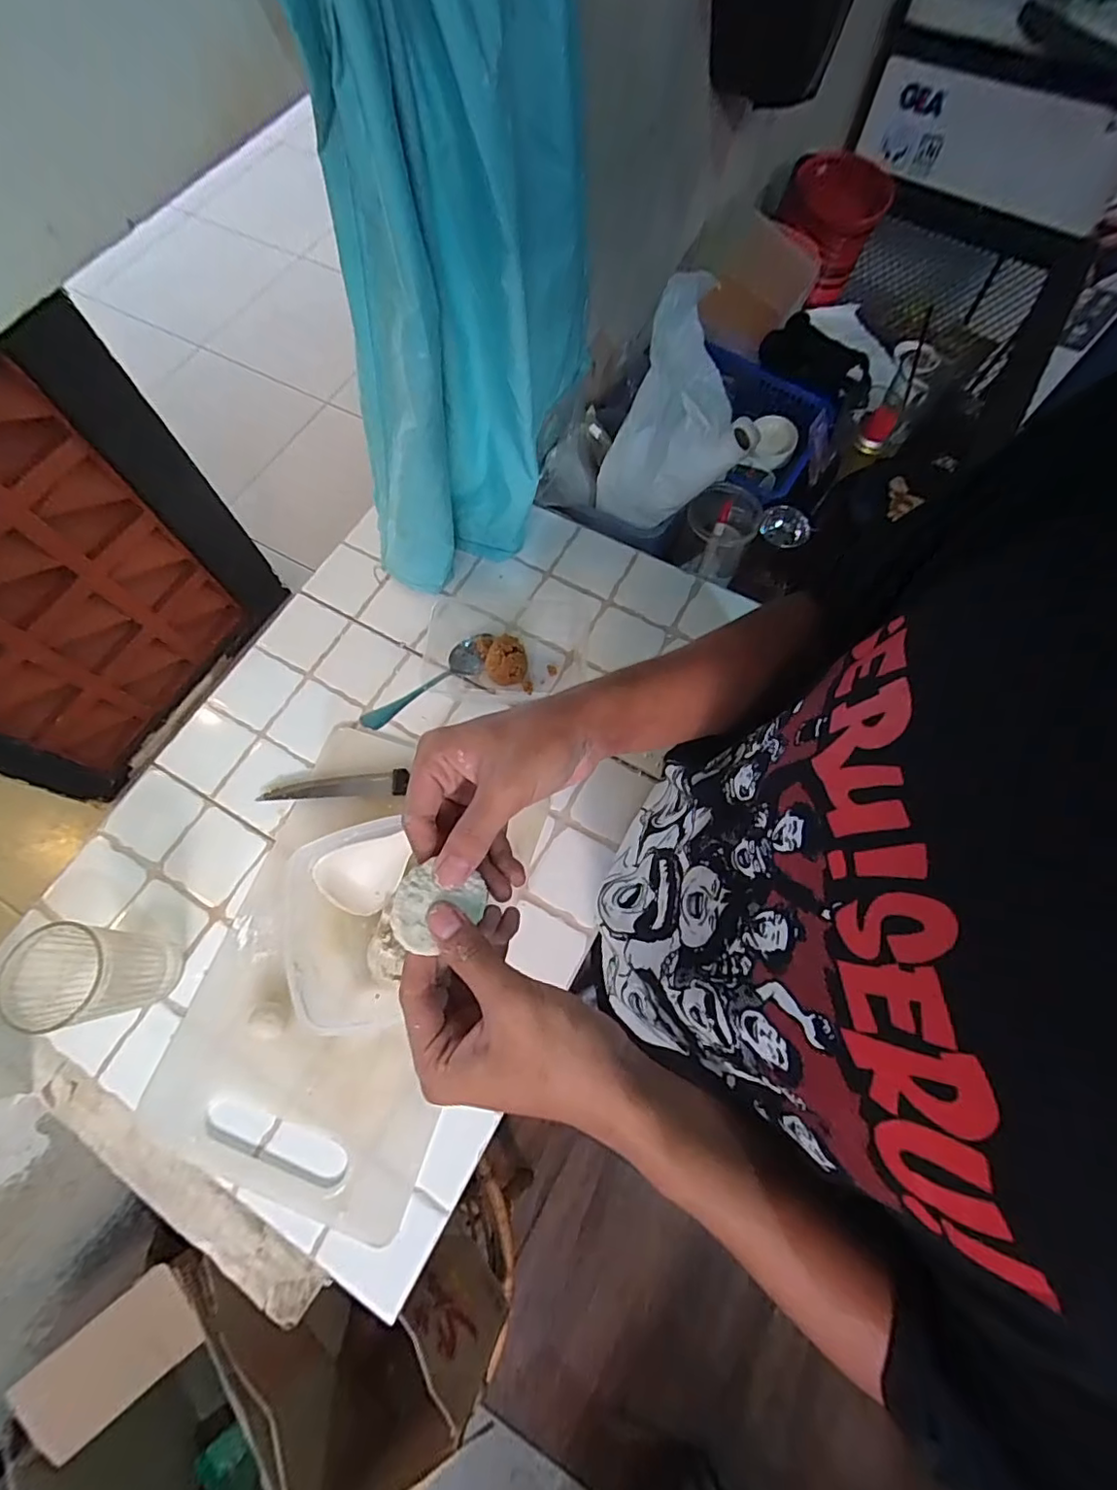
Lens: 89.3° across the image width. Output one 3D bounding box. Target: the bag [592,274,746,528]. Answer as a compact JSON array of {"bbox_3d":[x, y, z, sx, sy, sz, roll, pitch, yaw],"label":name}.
[{"bbox_3d":[0.125,-0.413,0.684,0.142,0.161,0.223,-2,70,0],"label":"bag"}]

